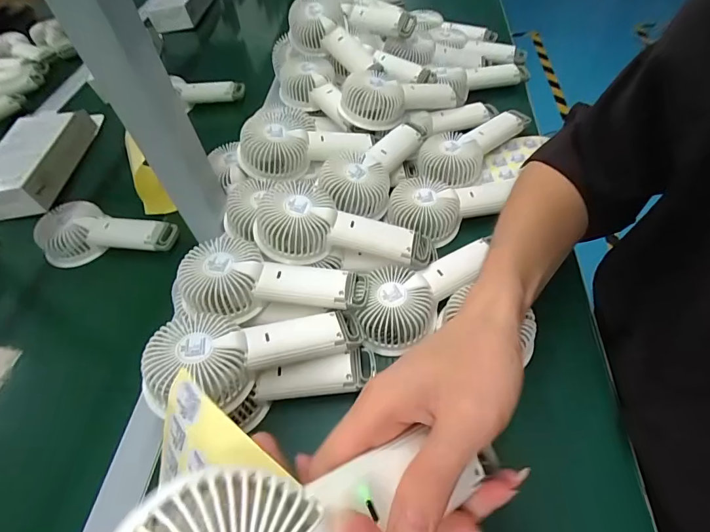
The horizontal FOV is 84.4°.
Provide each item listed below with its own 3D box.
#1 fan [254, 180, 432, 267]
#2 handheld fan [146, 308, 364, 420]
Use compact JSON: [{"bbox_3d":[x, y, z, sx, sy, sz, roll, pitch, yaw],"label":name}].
[{"bbox_3d":[-0.011,-0.040,0.414,0.181,0.046,0.079,10,54,-5],"label":"fan"},{"bbox_3d":[-0.082,0.073,0.342,0.177,0.034,0.071,-6,51,-22],"label":"handheld fan"}]

